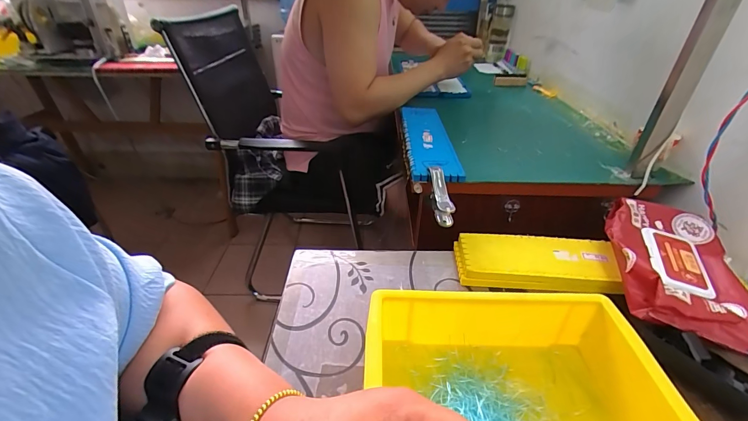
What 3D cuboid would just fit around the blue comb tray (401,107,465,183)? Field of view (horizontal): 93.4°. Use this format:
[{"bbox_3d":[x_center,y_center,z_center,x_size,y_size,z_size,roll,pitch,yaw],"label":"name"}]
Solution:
[{"bbox_3d":[0.103,-0.149,0.697,0.087,0.021,0.372,1,31,1],"label":"blue comb tray"}]

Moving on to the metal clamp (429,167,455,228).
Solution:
[{"bbox_3d":[0.097,-0.021,0.515,0.024,0.042,0.102,0,33,0],"label":"metal clamp"}]

